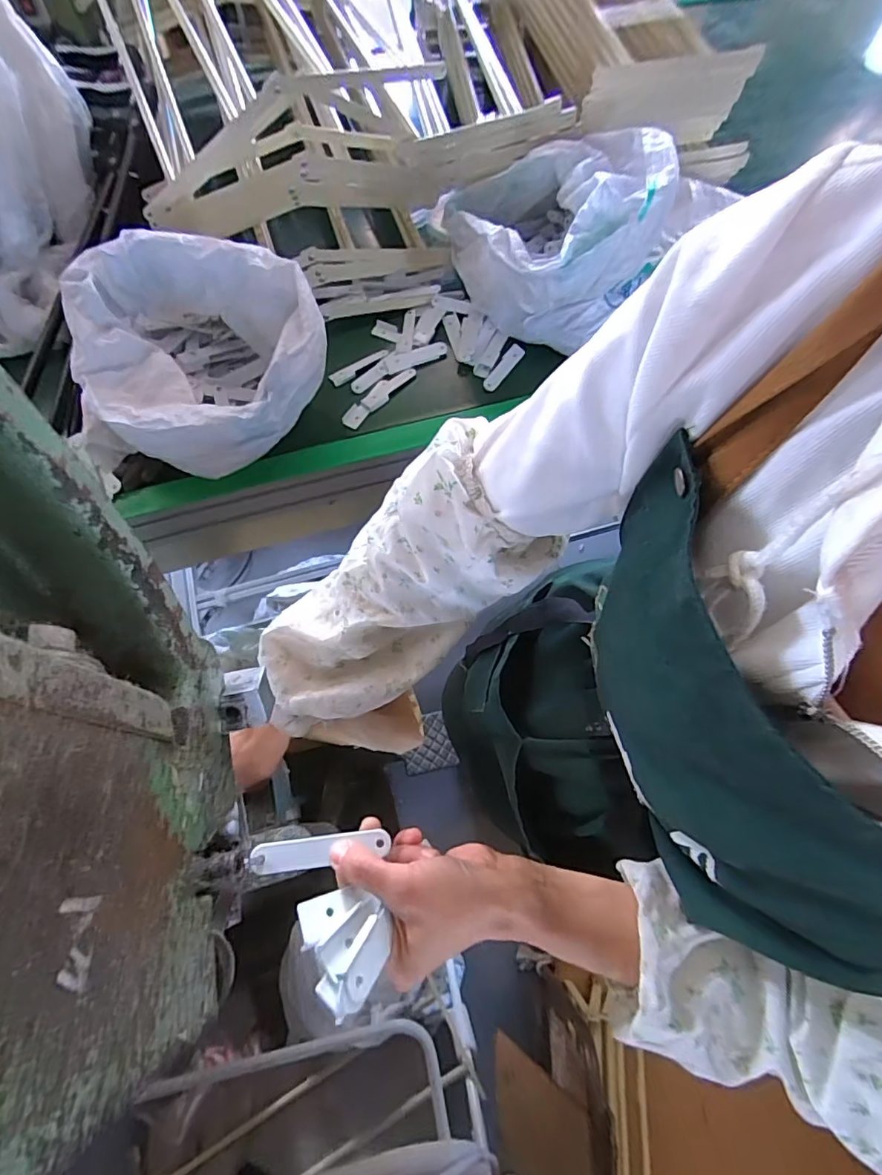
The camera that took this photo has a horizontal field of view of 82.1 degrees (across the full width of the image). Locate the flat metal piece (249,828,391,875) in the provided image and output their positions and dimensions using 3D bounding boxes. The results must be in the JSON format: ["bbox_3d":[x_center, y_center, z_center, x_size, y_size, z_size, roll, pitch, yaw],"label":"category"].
[{"bbox_3d":[-0.079,0.170,0.328,0.084,0.005,0.019,-8,68,-5],"label":"flat metal piece"}]

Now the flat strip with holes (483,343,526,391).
[{"bbox_3d":[0.094,-0.330,0.755,0.023,0.011,0.093,33,71,12],"label":"flat strip with holes"}]

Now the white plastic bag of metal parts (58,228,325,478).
[{"bbox_3d":[-0.297,-0.281,0.639,0.299,0.155,0.263,0,68,0],"label":"white plastic bag of metal parts"}]

